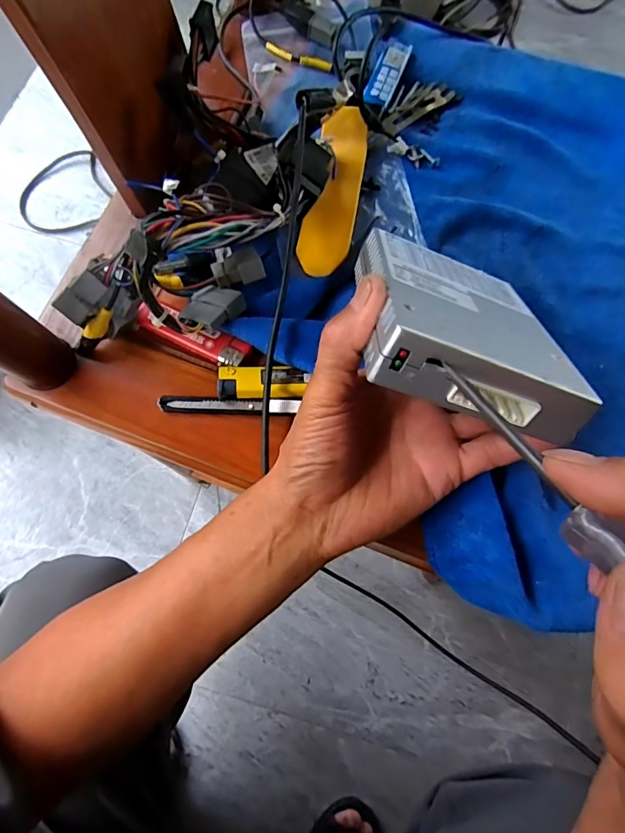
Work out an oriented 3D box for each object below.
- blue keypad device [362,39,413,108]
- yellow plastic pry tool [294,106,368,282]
[{"bbox_3d":[0.061,-0.281,0.376,0.021,0.010,0.061,23,76,7],"label":"blue keypad device"},{"bbox_3d":[0.017,-0.167,0.340,0.037,0.017,0.135,11,75,4],"label":"yellow plastic pry tool"}]

